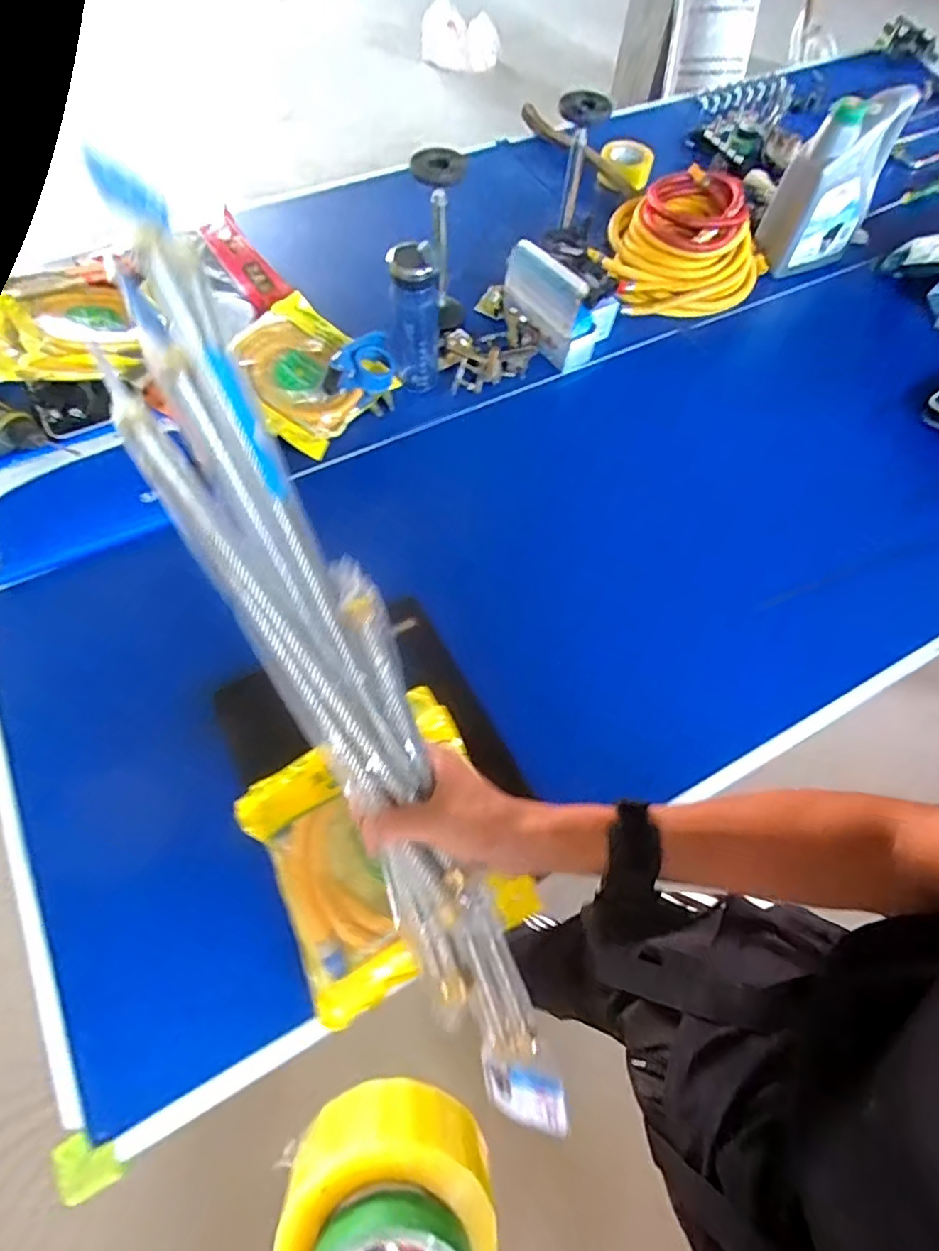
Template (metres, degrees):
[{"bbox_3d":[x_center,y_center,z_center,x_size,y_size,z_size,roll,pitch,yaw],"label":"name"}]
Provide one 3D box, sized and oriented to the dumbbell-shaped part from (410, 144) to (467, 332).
[{"bbox_3d":[-0.054,-0.675,1.036,0.090,0.285,0.094,-4,66,-4],"label":"dumbbell-shaped part"}]

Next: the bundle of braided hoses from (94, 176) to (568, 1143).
[{"bbox_3d":[-0.095,0.055,0.421,0.100,0.103,0.794,-26,95,-13],"label":"bundle of braided hoses"}]

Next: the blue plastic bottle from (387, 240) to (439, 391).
[{"bbox_3d":[-0.092,-0.518,0.962,0.086,0.228,0.077,0,65,-3],"label":"blue plastic bottle"}]

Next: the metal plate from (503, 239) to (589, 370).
[{"bbox_3d":[0.128,-0.589,1.043,0.046,0.144,0.184,-38,72,-18],"label":"metal plate"}]

